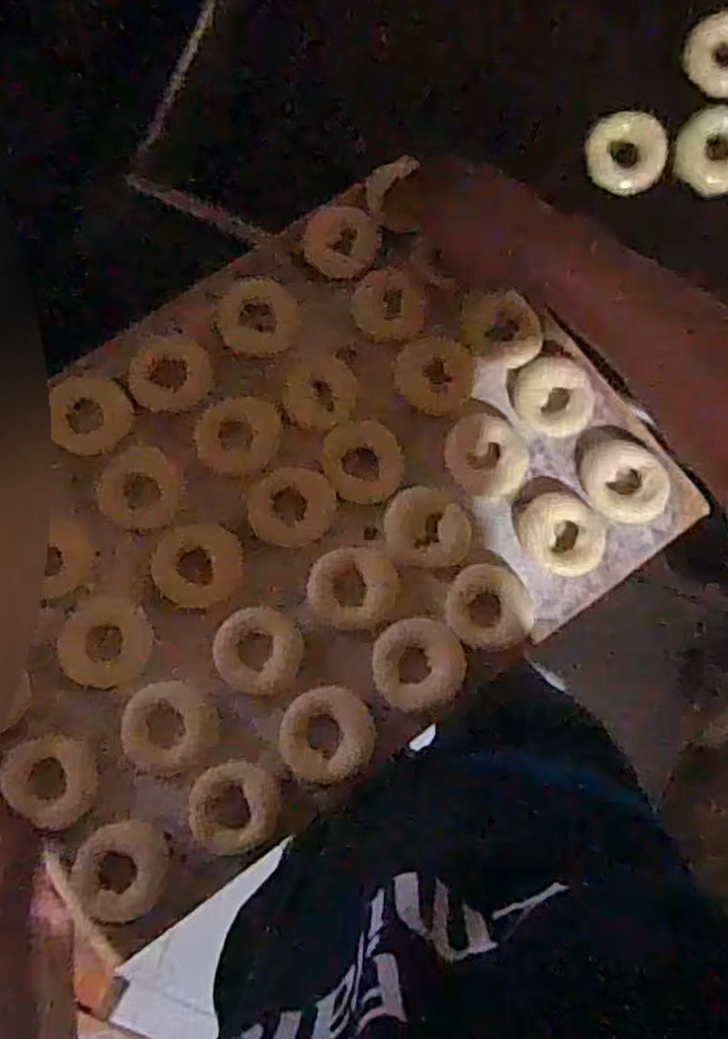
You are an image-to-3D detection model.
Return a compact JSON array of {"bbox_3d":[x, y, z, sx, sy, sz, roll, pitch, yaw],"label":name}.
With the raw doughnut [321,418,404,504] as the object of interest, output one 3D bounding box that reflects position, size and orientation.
[{"bbox_3d":[0.000,-0.049,0.628,0.062,0.013,0.071,-25,86,4],"label":"raw doughnut"}]

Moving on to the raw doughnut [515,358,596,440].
[{"bbox_3d":[0.162,-0.105,0.642,0.066,0.013,0.069,0,89,5],"label":"raw doughnut"}]

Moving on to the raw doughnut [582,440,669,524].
[{"bbox_3d":[0.216,-0.032,0.622,0.063,0.020,0.069,0,89,5],"label":"raw doughnut"}]

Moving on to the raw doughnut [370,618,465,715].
[{"bbox_3d":[0.044,0.114,0.598,0.071,0.012,0.070,0,89,5],"label":"raw doughnut"}]

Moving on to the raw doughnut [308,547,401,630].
[{"bbox_3d":[-0.008,0.055,0.606,0.071,0.015,0.063,2,89,5],"label":"raw doughnut"}]

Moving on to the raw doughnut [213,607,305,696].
[{"bbox_3d":[-0.083,0.103,0.592,0.068,0.020,0.063,0,89,5],"label":"raw doughnut"}]

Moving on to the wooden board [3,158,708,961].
[{"bbox_3d":[-0.066,-0.003,0.616,0.553,0.019,0.407,-36,82,-6],"label":"wooden board"}]

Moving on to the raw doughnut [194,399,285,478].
[{"bbox_3d":[-0.104,-0.070,0.629,0.070,0.012,0.065,0,89,5],"label":"raw doughnut"}]

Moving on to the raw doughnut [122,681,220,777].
[{"bbox_3d":[-0.154,0.163,0.591,0.067,0.020,0.070,0,89,5],"label":"raw doughnut"}]

